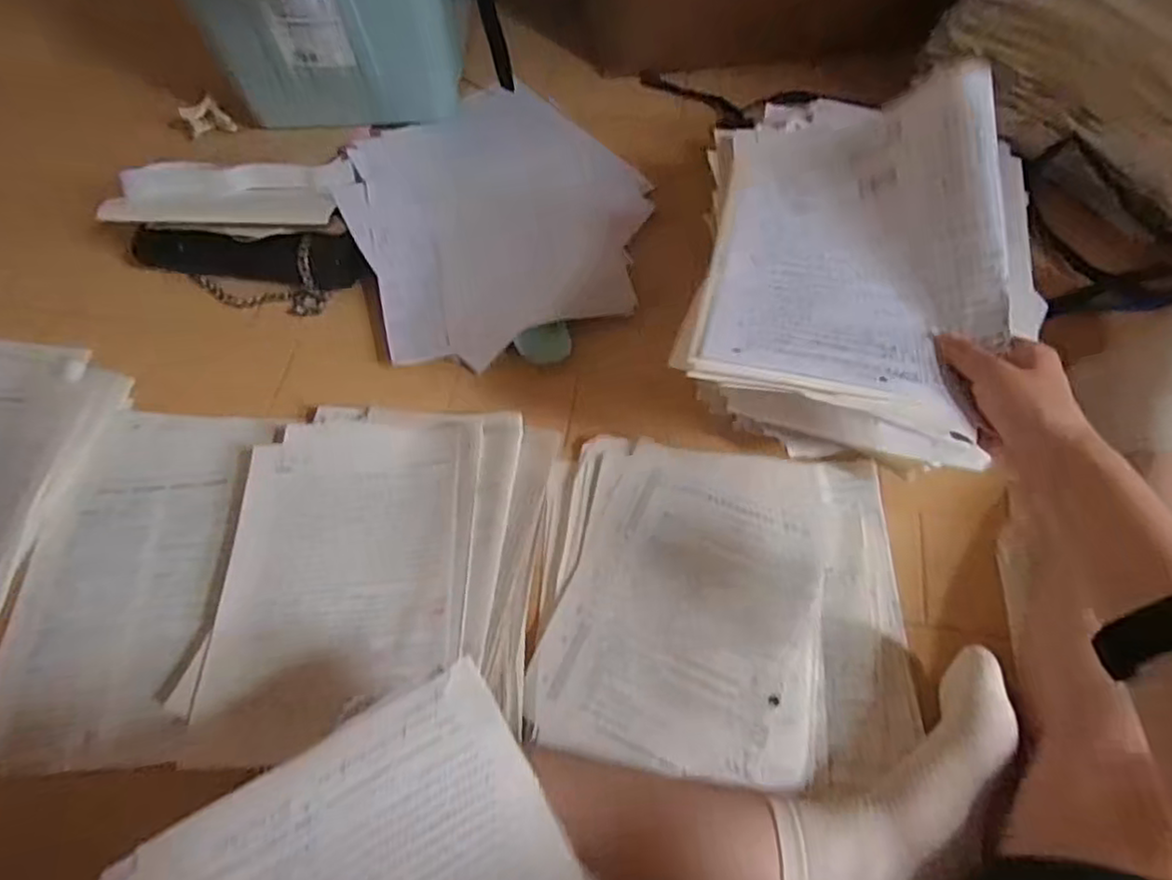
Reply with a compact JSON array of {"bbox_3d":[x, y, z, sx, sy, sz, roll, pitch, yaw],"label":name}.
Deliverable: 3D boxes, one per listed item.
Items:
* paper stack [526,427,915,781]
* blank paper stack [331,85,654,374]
[{"bbox_3d":[0.115,0.129,0.561,0.290,0.023,0.267,7,62,6],"label":"paper stack"},{"bbox_3d":[-0.102,-0.271,0.771,0.324,0.046,0.380,-21,68,-9],"label":"blank paper stack"}]

